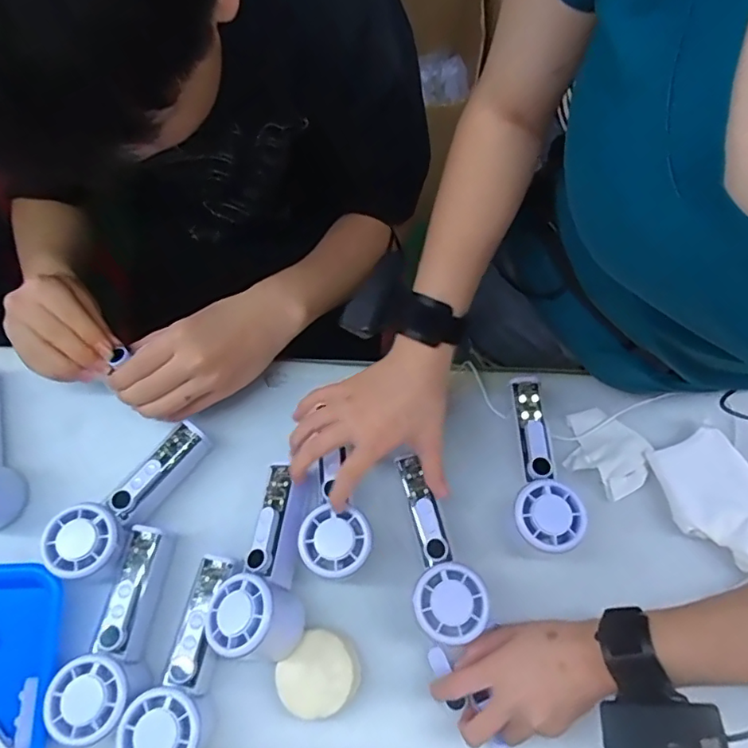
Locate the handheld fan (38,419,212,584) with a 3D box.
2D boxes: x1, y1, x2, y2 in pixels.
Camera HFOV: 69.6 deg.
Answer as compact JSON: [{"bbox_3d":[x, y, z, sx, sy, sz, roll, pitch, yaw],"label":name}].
[{"bbox_3d":[-0.205,0.108,0.469,0.053,0.066,0.149,36,73,12],"label":"handheld fan"}]

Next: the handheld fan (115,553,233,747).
[{"bbox_3d":[-0.139,0.224,0.421,0.055,0.054,0.147,16,70,5],"label":"handheld fan"}]

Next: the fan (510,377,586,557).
[{"bbox_3d":[0.141,0.072,0.463,0.051,0.030,0.152,-2,70,-1],"label":"fan"}]

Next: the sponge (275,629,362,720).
[{"bbox_3d":[-0.045,0.241,0.434,0.062,0.027,0.056,-32,73,-12],"label":"sponge"}]

